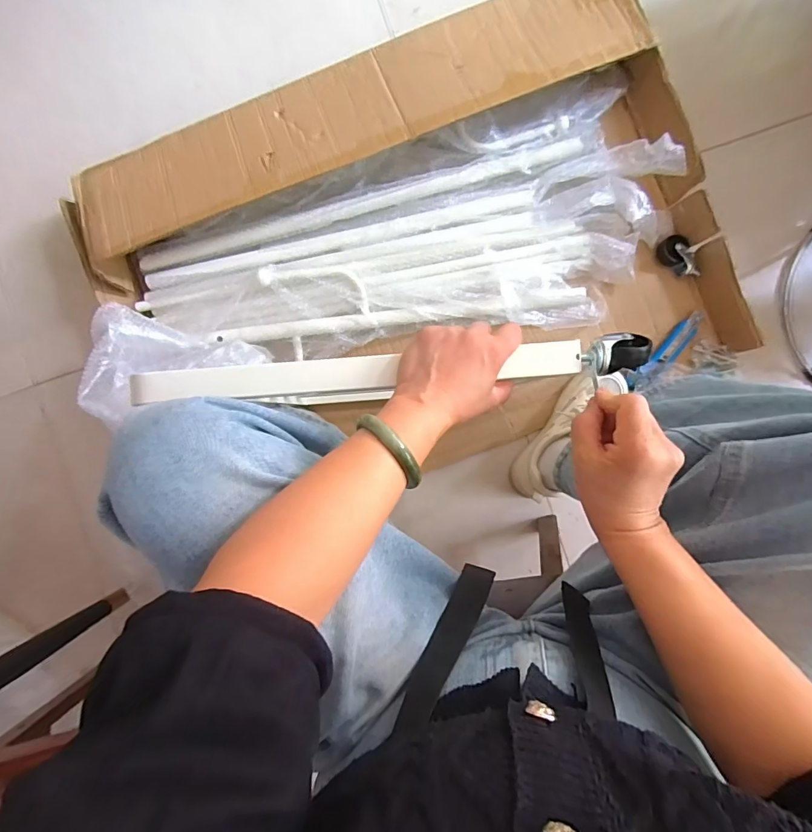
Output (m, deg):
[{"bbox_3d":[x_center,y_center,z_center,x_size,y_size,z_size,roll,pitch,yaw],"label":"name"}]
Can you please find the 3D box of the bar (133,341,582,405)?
[{"bbox_3d":[-0.050,-0.033,0.401,0.411,0.029,0.039,-4,90,0],"label":"bar"}]

